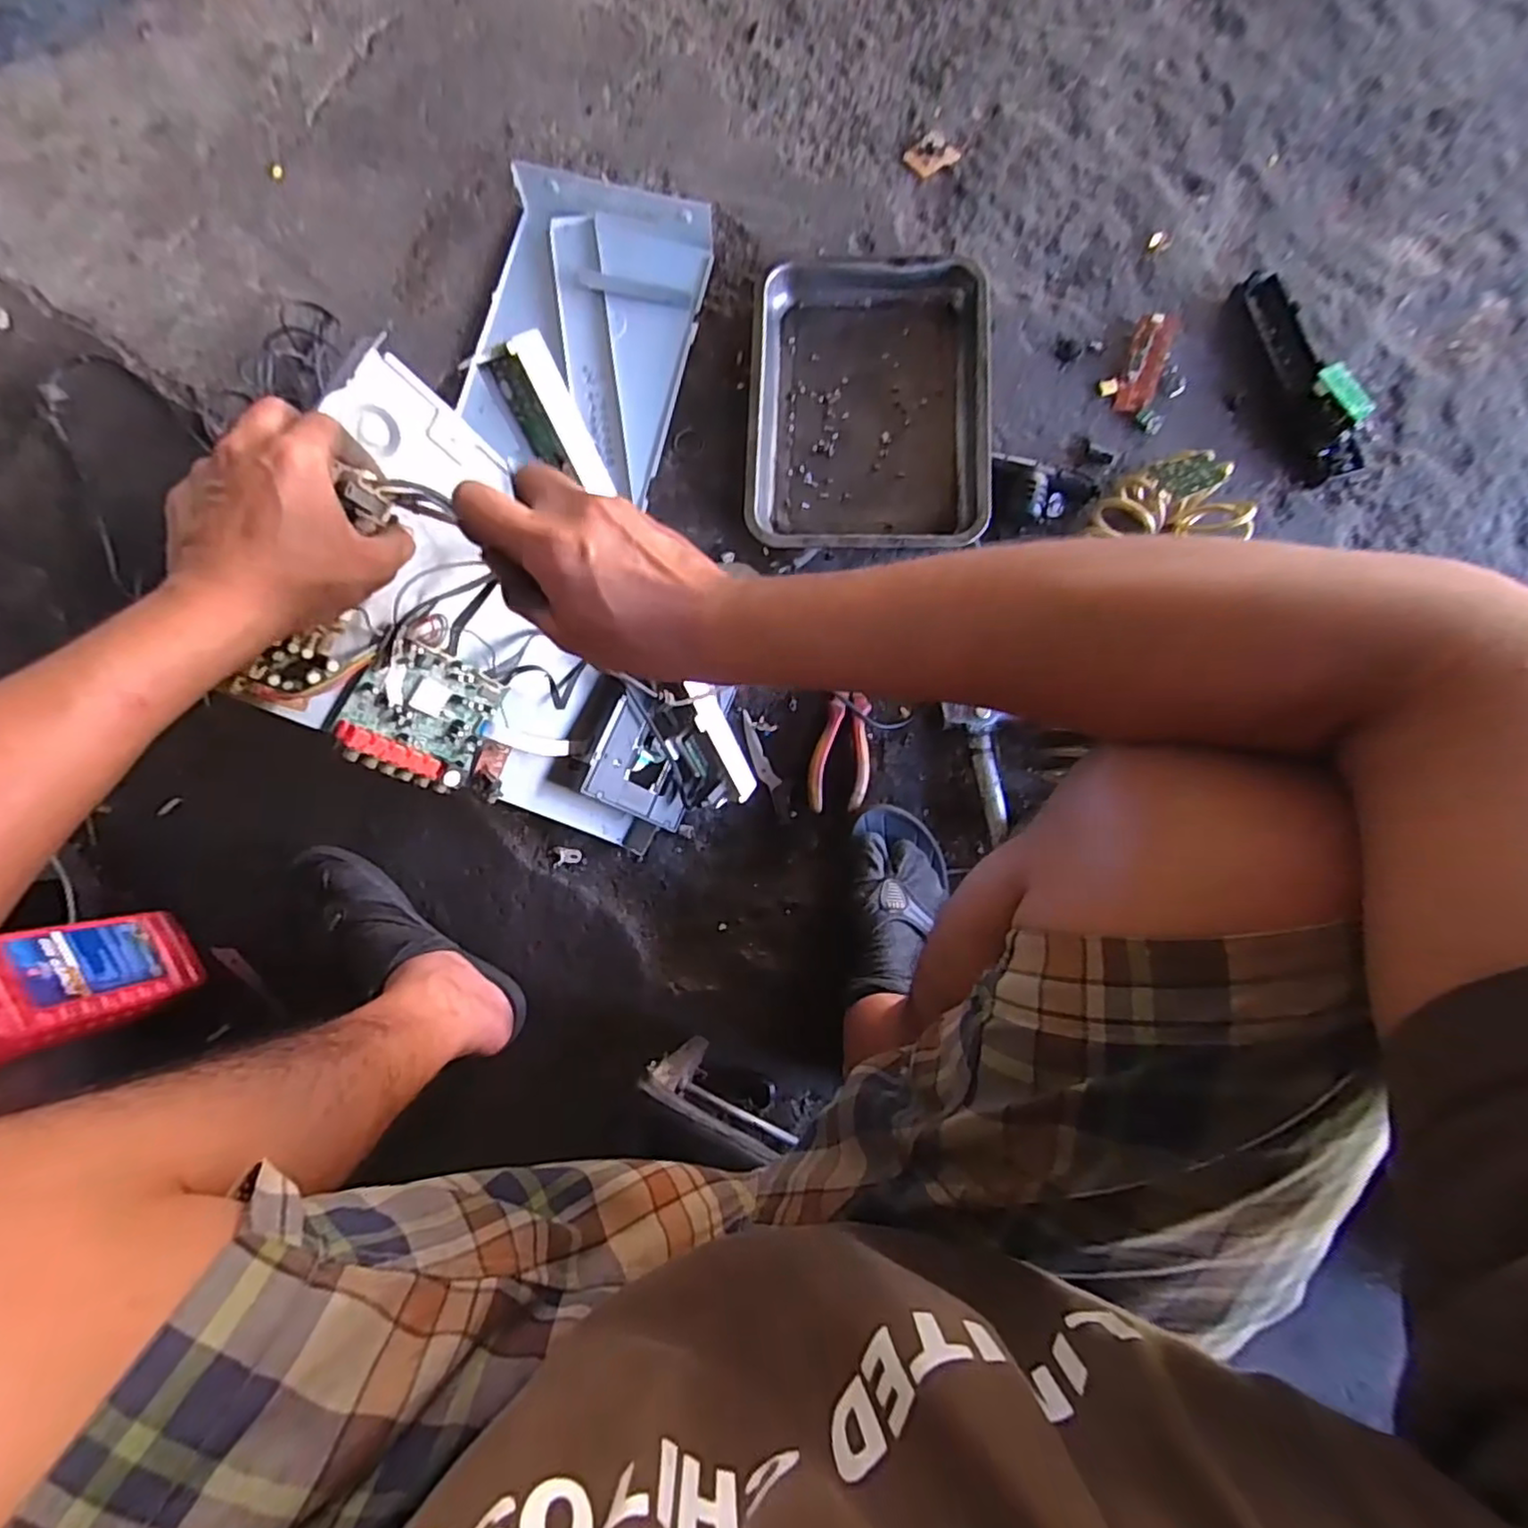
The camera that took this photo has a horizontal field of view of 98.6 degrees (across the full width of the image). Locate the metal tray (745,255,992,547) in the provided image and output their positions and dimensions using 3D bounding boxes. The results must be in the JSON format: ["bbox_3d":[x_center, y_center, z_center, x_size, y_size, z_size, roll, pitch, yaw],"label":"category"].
[{"bbox_3d":[0.117,-0.412,0.753,0.264,0.057,0.350,2,84,-1],"label":"metal tray"}]

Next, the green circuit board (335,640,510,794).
[{"bbox_3d":[-0.251,-0.033,0.497,0.026,0.108,0.097,11,77,31],"label":"green circuit board"}]

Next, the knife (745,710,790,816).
[{"bbox_3d":[0.000,0.001,0.737,0.020,0.011,0.126,-26,85,-4],"label":"knife"}]

